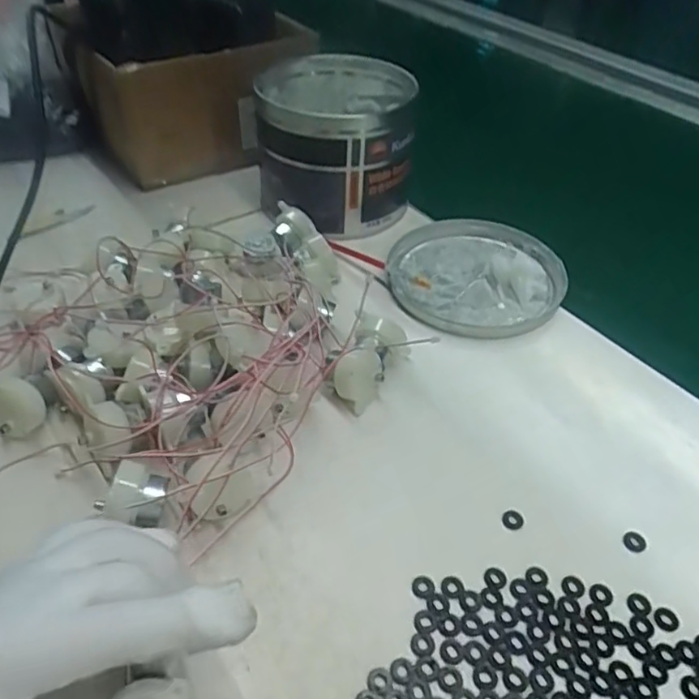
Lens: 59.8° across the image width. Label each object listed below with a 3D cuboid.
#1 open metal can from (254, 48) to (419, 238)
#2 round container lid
[{"bbox_3d":[-0.014,-0.177,0.521,0.122,0.102,0.143,0,43,-4],"label":"open metal can"},{"bbox_3d":[0.097,-0.058,0.464,0.128,0.018,0.135,2,43,-2],"label":"round container lid"}]

